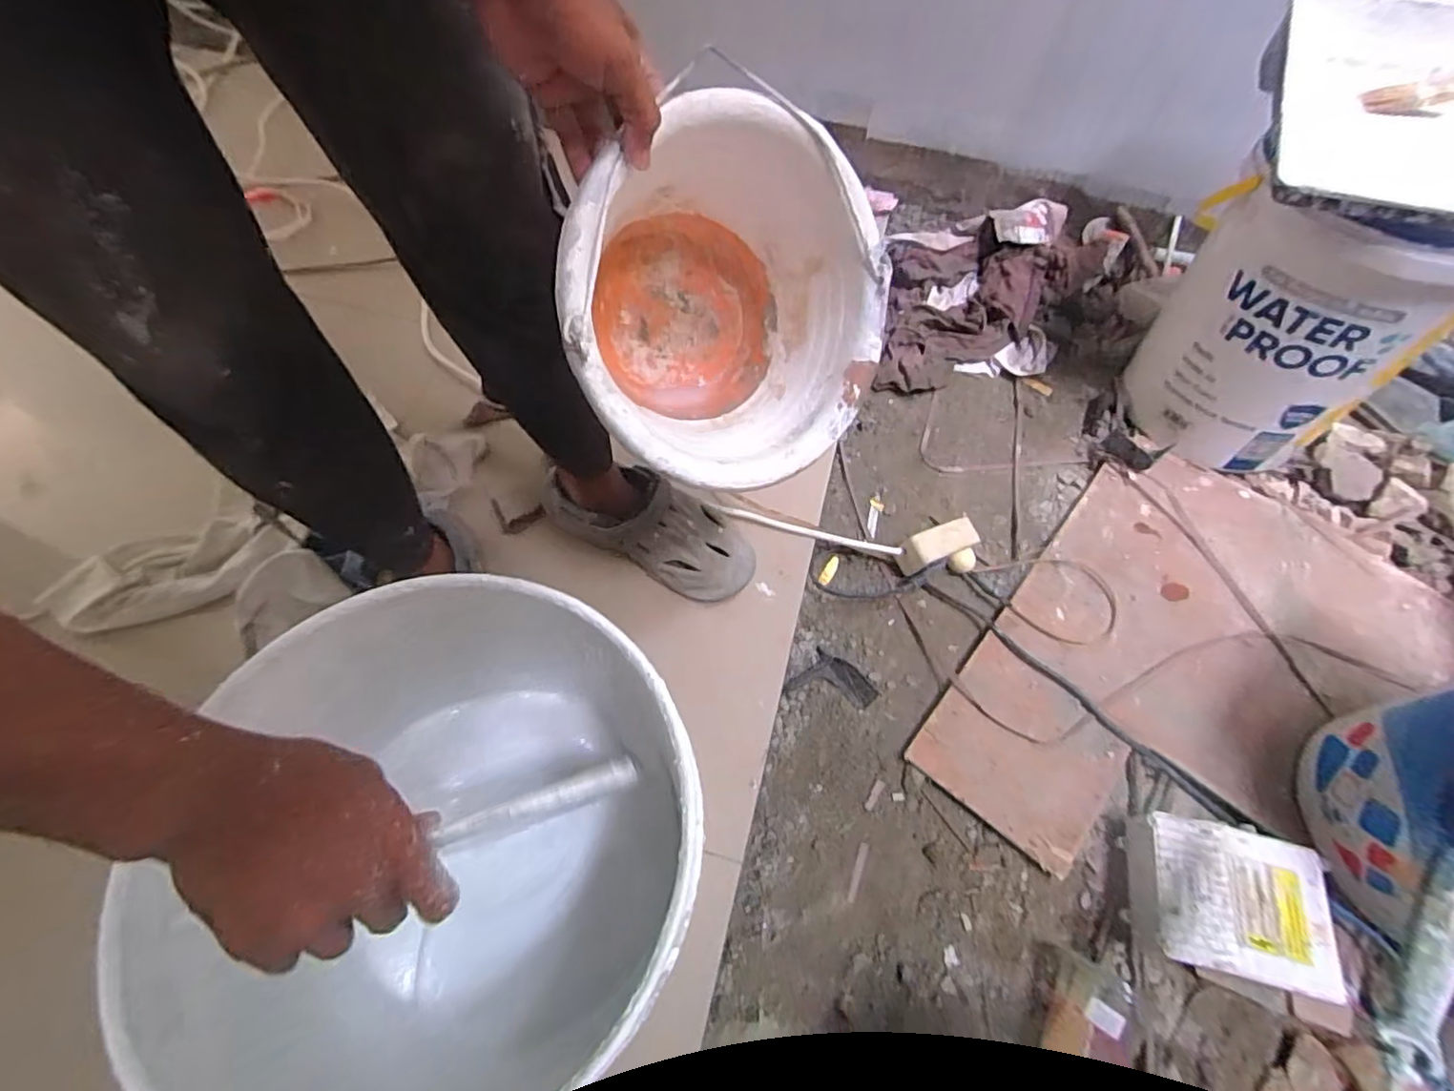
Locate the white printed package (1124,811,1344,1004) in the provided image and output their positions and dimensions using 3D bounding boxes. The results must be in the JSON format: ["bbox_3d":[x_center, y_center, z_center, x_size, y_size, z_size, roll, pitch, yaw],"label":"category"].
[{"bbox_3d":[0.504,0.360,0.636,0.160,0.088,0.139,11,62,4],"label":"white printed package"}]

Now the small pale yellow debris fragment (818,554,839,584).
[{"bbox_3d":[0.140,0.034,0.854,0.018,0.010,0.055,23,64,10],"label":"small pale yellow debris fragment"}]

